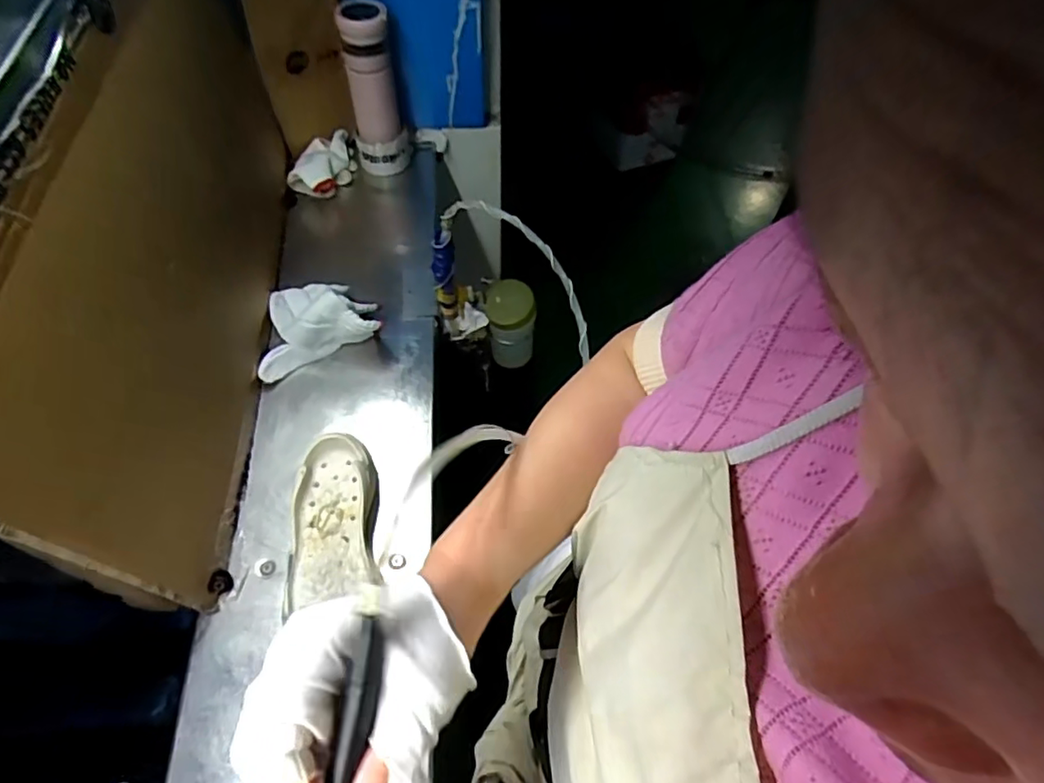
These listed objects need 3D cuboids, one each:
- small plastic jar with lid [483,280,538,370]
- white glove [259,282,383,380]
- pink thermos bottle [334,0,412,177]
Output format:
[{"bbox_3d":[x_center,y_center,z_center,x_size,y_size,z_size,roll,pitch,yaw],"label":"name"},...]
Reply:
[{"bbox_3d":[-0.019,-0.097,0.923,0.072,0.148,0.067,0,60,-3],"label":"small plastic jar with lid"},{"bbox_3d":[-0.269,-0.104,0.767,0.153,0.082,0.131,-19,62,-13],"label":"white glove"},{"bbox_3d":[-0.211,-0.423,0.868,0.075,0.220,0.063,2,60,-1],"label":"pink thermos bottle"}]

